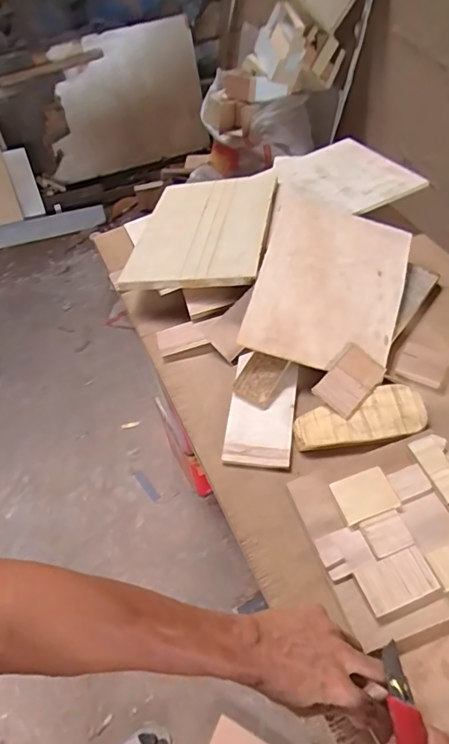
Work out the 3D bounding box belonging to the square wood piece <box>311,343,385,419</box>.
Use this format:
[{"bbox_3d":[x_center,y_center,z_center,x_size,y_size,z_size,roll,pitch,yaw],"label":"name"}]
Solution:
[{"bbox_3d":[0.170,0.011,0.652,0.063,0.004,0.096,40,72,12],"label":"square wood piece"}]

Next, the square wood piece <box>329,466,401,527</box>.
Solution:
[{"bbox_3d":[0.164,0.146,0.562,0.067,0.012,0.053,-18,53,-7],"label":"square wood piece"}]

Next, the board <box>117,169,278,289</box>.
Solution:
[{"bbox_3d":[-0.040,-0.261,0.854,0.240,0.027,0.328,-2,49,16],"label":"board"}]

